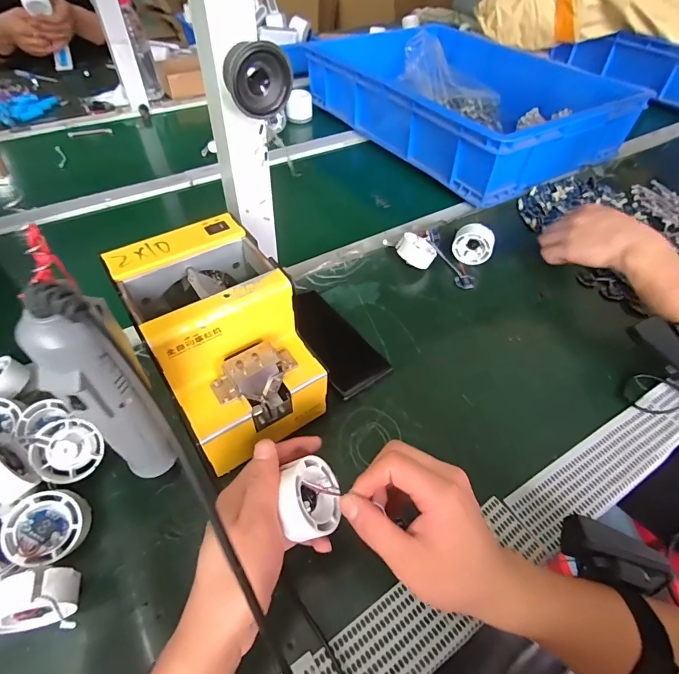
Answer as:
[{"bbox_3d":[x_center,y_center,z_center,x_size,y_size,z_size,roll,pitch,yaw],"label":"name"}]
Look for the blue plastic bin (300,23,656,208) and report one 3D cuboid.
[{"bbox_3d":[0.259,-0.515,0.853,0.413,0.129,0.580,-25,56,-22],"label":"blue plastic bin"}]

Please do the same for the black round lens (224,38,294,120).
[{"bbox_3d":[-0.067,-0.213,0.328,0.053,0.050,0.028,-10,51,-11],"label":"black round lens"}]

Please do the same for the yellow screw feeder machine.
[{"bbox_3d":[-0.108,0.006,0.377,0.120,0.150,0.169,-28,57,-24],"label":"yellow screw feeder machine"}]

